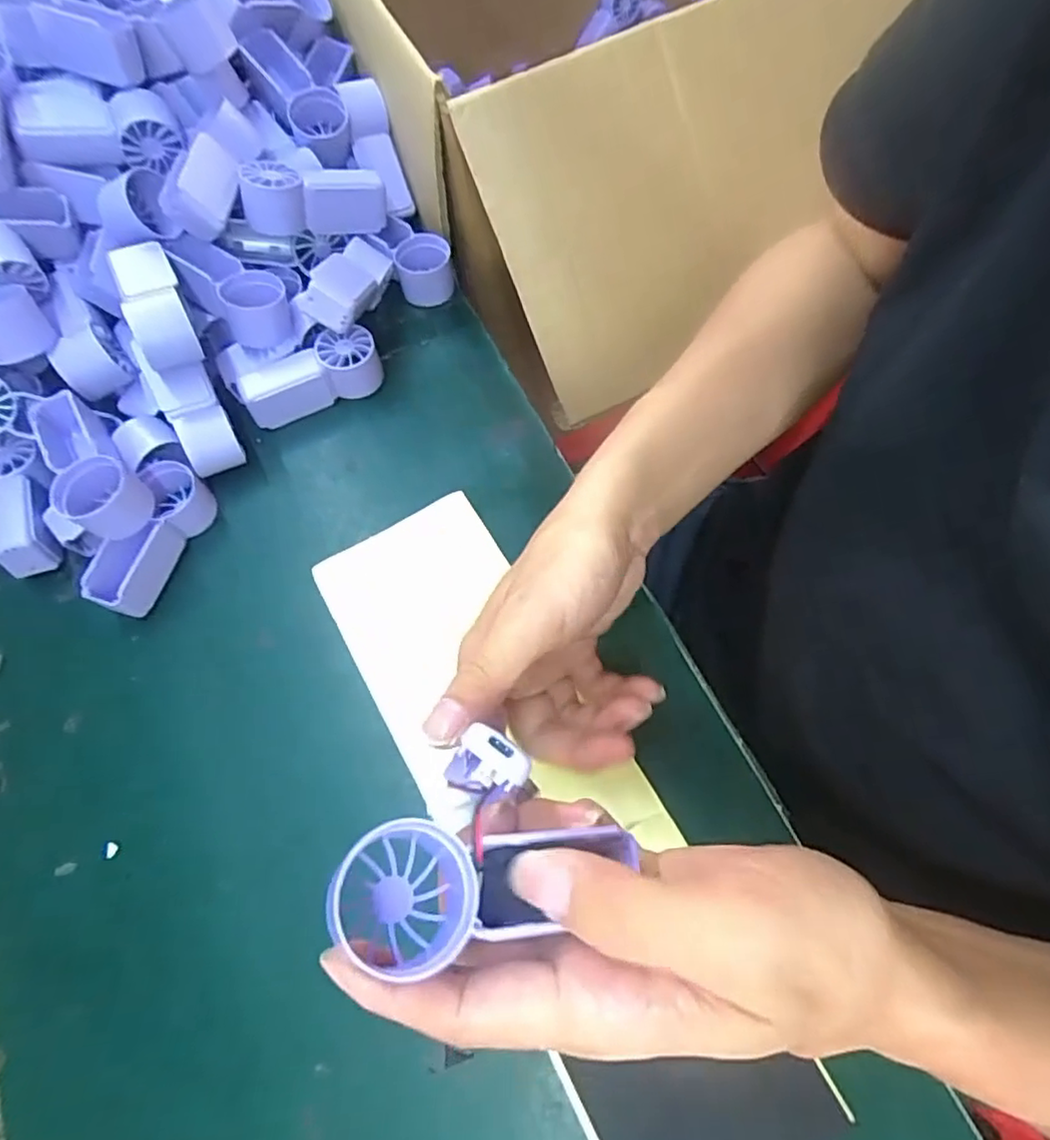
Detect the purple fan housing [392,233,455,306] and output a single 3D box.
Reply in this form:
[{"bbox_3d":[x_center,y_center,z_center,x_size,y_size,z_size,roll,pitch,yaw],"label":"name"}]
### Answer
[{"bbox_3d":[-0.071,-0.213,0.453,0.038,0.035,0.037,0,69,1],"label":"purple fan housing"}]

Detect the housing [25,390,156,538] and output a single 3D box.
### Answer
[{"bbox_3d":[-0.257,-0.061,0.365,0.041,0.031,0.093,-38,72,-12],"label":"housing"}]

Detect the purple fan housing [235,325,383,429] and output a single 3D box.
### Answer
[{"bbox_3d":[-0.141,-0.127,0.421,0.089,0.041,0.030,-20,70,-7],"label":"purple fan housing"}]

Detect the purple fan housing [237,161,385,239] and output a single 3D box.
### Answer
[{"bbox_3d":[-0.140,-0.249,0.420,0.087,0.033,0.036,-10,68,-19],"label":"purple fan housing"}]

